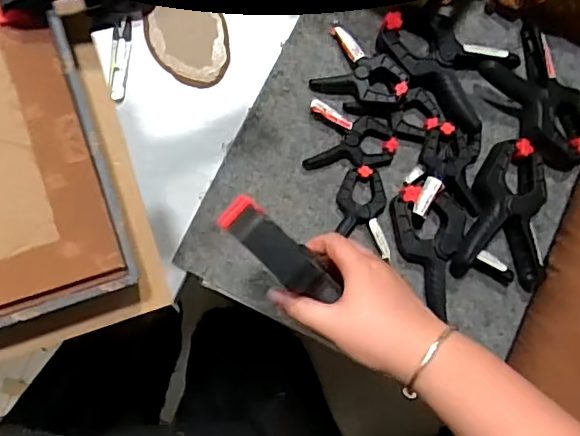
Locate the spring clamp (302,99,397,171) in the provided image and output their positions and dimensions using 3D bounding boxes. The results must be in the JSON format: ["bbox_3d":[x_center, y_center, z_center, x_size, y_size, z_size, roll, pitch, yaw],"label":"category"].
[{"bbox_3d":[0.074,-0.092,0.668,0.105,0.022,0.074,7,95,-4],"label":"spring clamp"}]

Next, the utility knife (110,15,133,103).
[{"bbox_3d":[-0.196,-0.185,0.656,0.021,0.006,0.098,5,95,-4],"label":"utility knife"}]

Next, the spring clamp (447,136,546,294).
[{"bbox_3d":[0.257,-0.006,0.672,0.110,0.049,0.169,10,95,-4],"label":"spring clamp"}]

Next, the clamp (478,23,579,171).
[{"bbox_3d":[0.302,-0.137,0.675,0.104,0.050,0.168,-35,96,0],"label":"clamp"}]

